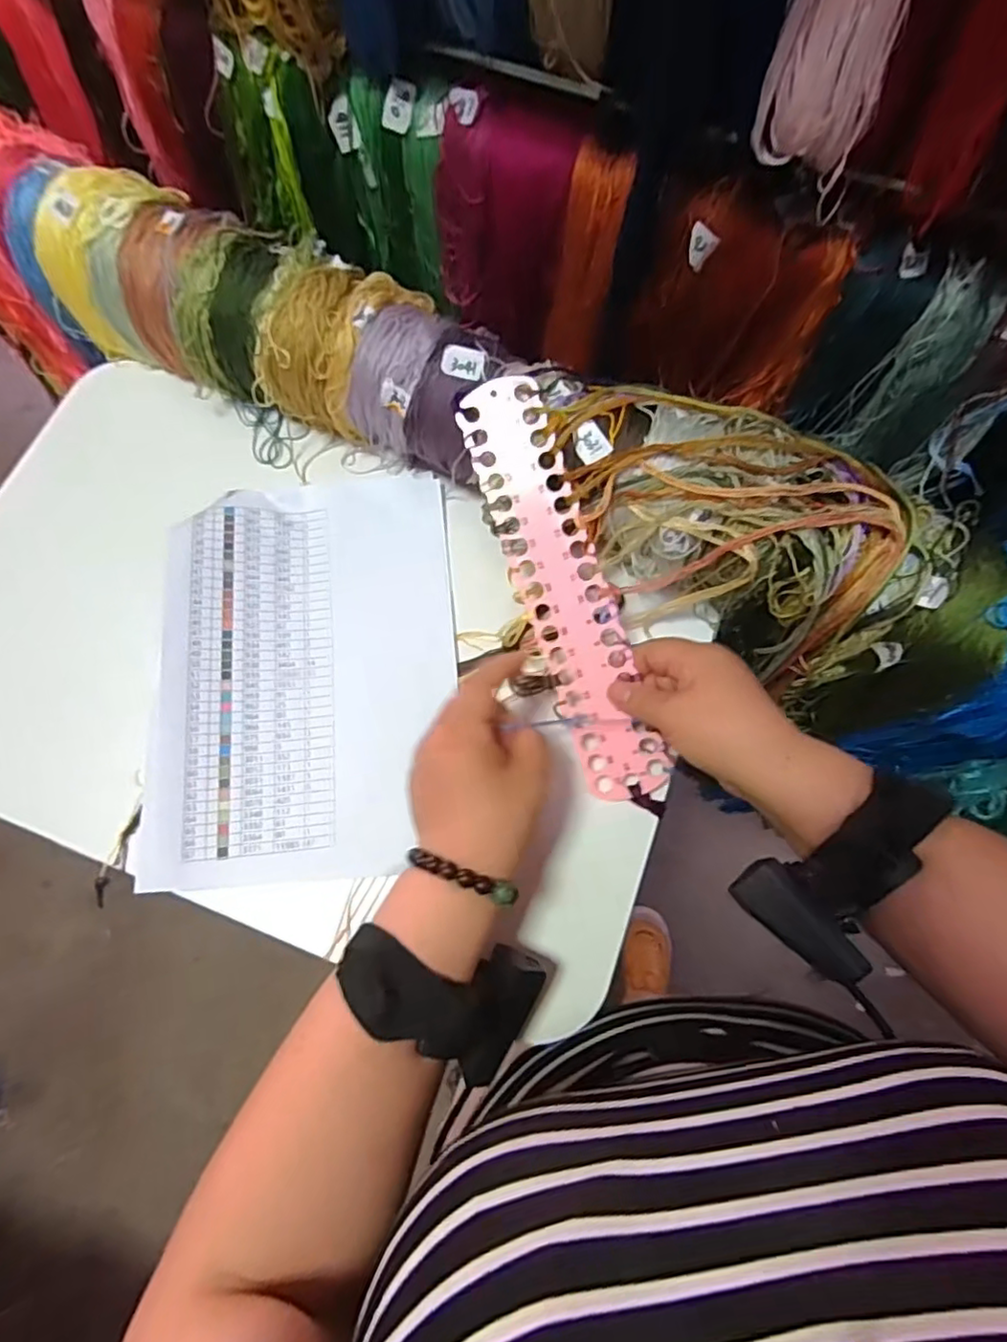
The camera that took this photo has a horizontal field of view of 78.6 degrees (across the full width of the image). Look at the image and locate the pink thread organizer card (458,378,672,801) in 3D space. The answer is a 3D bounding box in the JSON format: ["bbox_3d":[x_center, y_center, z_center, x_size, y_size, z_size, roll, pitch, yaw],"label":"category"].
[{"bbox_3d":[0.041,-0.054,0.424,0.058,0.011,0.290,-19,92,9],"label":"pink thread organizer card"}]

